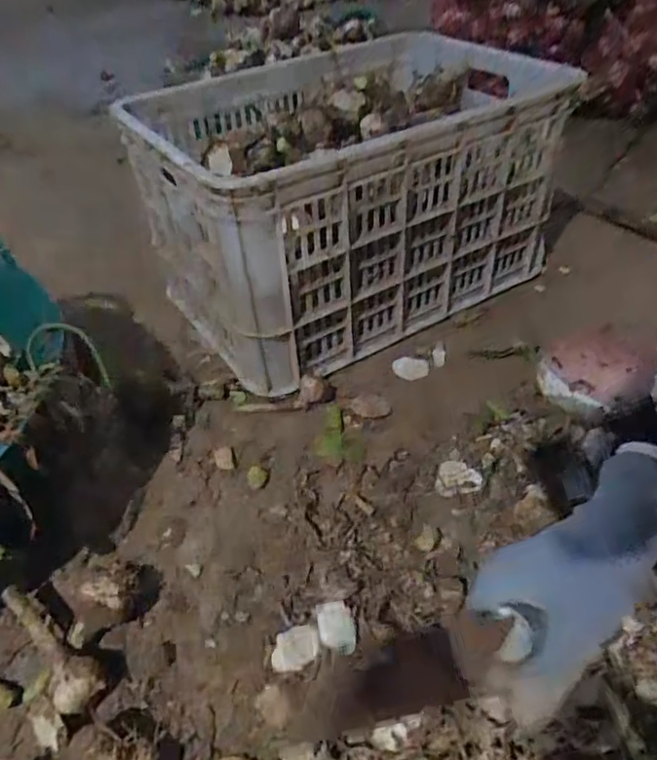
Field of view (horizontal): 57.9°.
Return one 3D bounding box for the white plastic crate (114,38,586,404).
[{"bbox_3d":[0.022,-0.267,0.838,0.503,0.281,0.373,-28,49,-23],"label":"white plastic crate"}]

